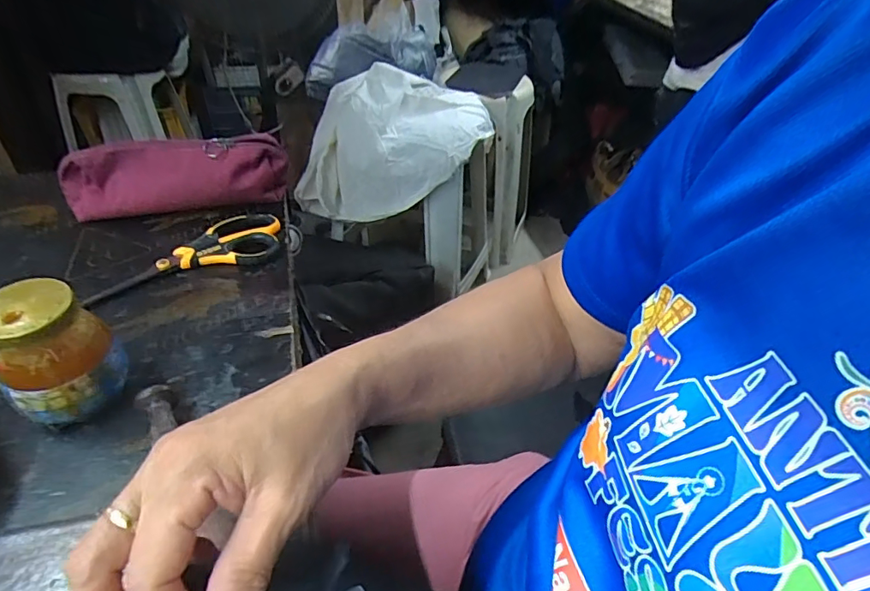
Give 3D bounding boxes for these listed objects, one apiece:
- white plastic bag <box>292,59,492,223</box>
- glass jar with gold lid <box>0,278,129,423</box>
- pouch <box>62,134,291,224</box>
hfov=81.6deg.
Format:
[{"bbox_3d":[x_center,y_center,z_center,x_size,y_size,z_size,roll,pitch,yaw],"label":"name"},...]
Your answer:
[{"bbox_3d":[-0.094,-0.349,1.171,0.454,0.268,0.241,-9,43,-14],"label":"white plastic bag"},{"bbox_3d":[-0.257,0.043,0.346,0.059,0.096,0.069,33,49,30],"label":"glass jar with gold lid"},{"bbox_3d":[-0.284,-0.130,0.560,0.233,0.073,0.051,-9,42,-13],"label":"pouch"}]

